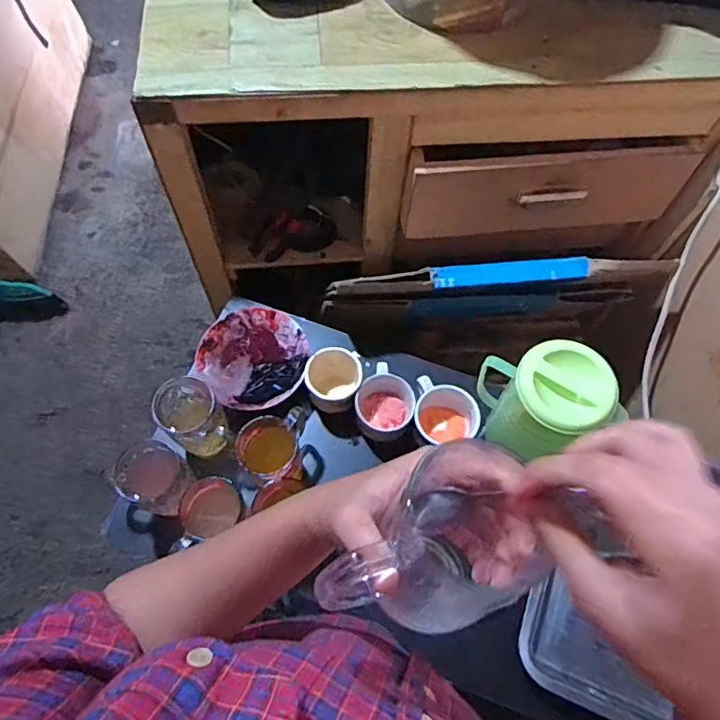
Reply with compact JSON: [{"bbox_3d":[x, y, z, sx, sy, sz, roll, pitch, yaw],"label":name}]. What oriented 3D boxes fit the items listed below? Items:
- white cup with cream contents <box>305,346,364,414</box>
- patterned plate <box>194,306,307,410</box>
[{"bbox_3d":[-0.037,0.029,0.775,0.075,0.082,0.080,0,66,0],"label":"white cup with cream contents"},{"bbox_3d":[-0.150,-0.005,0.777,0.147,0.042,0.153,0,66,0],"label":"patterned plate"}]

